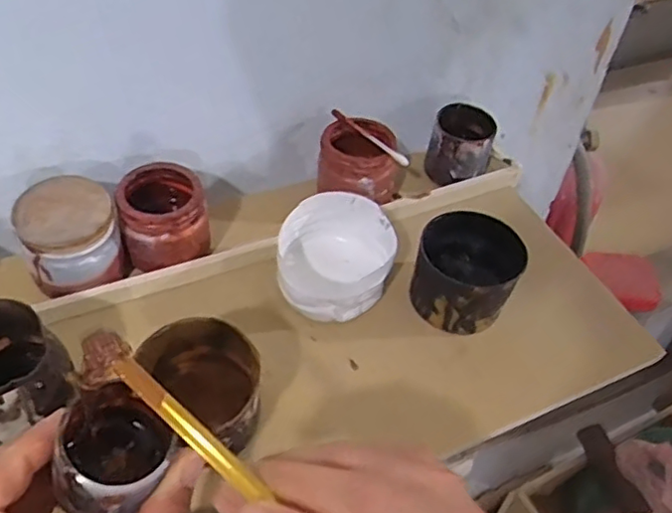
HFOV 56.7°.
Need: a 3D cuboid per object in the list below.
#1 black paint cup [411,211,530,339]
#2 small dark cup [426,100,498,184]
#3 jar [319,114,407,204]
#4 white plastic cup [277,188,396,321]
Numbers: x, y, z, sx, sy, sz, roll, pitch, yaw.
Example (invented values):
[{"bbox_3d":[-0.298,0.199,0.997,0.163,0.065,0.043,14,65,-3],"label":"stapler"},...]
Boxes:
[{"bbox_3d":[0.085,0.010,0.406,0.063,0.053,0.063,2,45,-2],"label":"black paint cup"},{"bbox_3d":[0.097,-0.088,0.489,0.050,0.044,0.051,13,45,9],"label":"small dark cup"},{"bbox_3d":[0.019,-0.067,0.457,0.060,0.053,0.061,2,45,-2],"label":"jar"},{"bbox_3d":[0.000,0.002,0.407,0.072,0.053,0.068,2,45,-2],"label":"white plastic cup"}]

